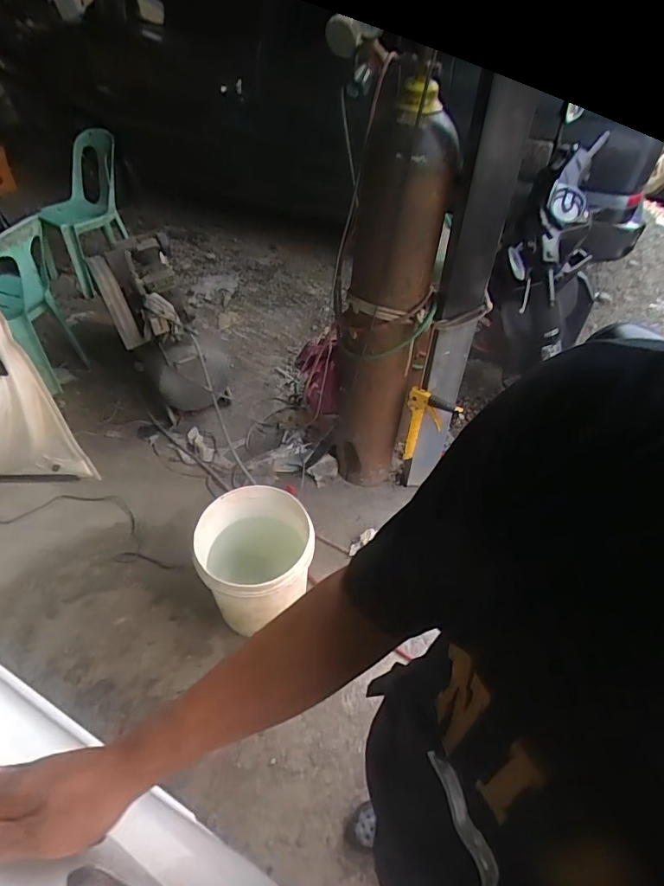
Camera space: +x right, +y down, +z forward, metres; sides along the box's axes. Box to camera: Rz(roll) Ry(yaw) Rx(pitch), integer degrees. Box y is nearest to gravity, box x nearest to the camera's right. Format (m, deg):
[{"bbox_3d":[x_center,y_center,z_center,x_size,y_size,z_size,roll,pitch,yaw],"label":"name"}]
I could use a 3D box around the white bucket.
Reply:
[{"bbox_3d":[-0.212,0.350,1.364,0.300,0.352,0.290,2,47,-2],"label":"white bucket"}]

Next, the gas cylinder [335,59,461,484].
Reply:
[{"bbox_3d":[0.157,-0.324,1.429,0.237,1.191,0.217,10,47,6],"label":"gas cylinder"}]

